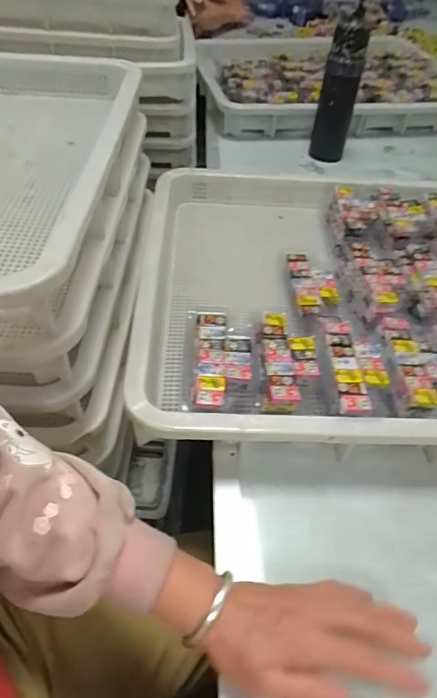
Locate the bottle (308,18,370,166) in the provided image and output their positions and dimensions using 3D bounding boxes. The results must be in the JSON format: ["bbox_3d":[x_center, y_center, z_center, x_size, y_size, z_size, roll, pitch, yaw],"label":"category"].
[{"bbox_3d":[0.226,-0.474,0.877,0.071,0.222,0.081,10,47,5],"label":"bottle"}]

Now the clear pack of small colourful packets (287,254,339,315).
[{"bbox_3d":[0.121,-0.081,0.588,0.054,0.015,0.111,0,47,-5],"label":"clear pack of small colourful packets"}]

